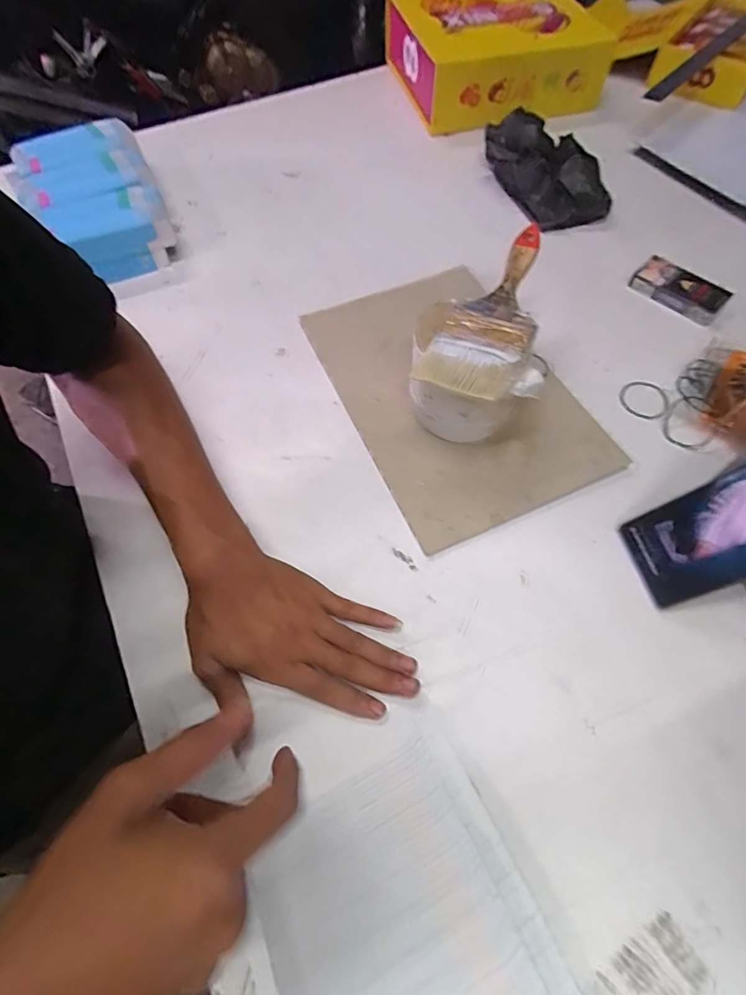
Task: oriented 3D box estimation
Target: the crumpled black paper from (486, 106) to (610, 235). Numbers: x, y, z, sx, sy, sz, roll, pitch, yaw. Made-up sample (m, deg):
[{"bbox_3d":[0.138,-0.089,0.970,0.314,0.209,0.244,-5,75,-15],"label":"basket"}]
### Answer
[{"bbox_3d":[0.227,-0.433,0.626,0.101,0.072,0.173,-18,63,-8],"label":"crumpled black paper"}]

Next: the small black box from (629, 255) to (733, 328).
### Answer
[{"bbox_3d":[0.342,-0.232,0.543,0.044,0.021,0.096,-41,68,-19],"label":"small black box"}]

